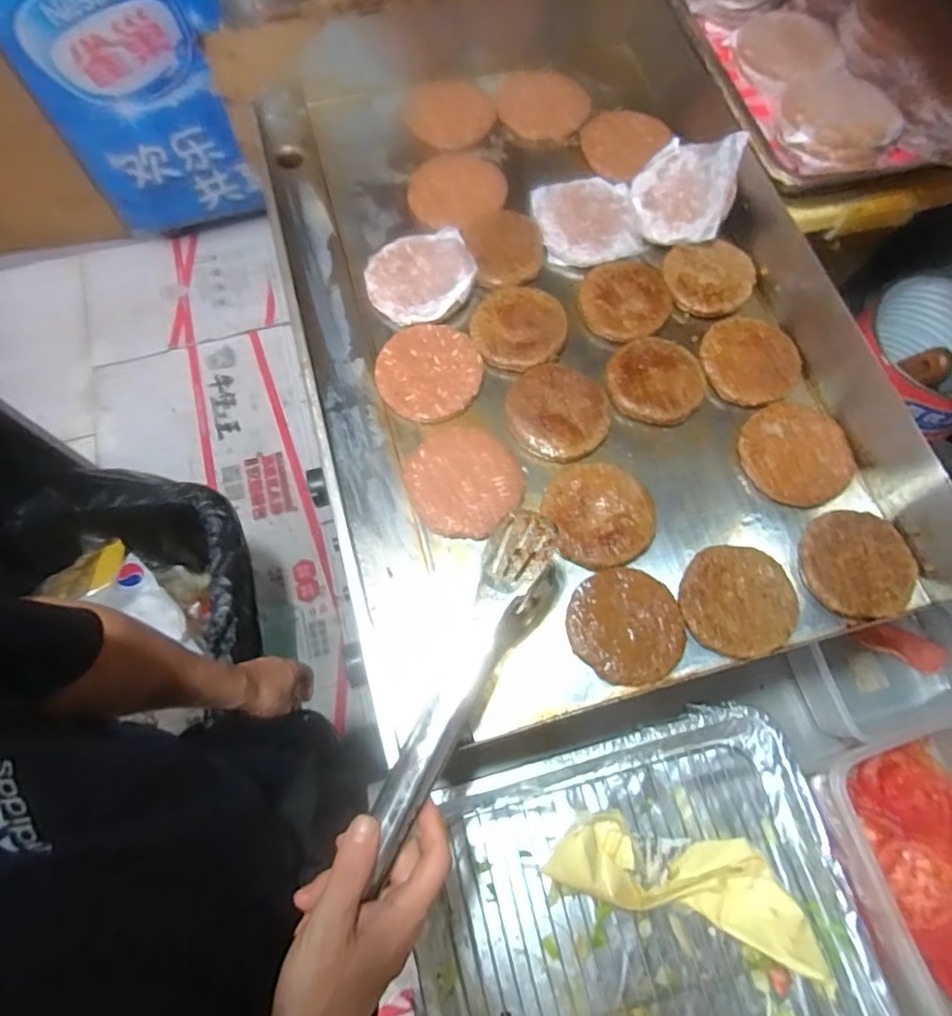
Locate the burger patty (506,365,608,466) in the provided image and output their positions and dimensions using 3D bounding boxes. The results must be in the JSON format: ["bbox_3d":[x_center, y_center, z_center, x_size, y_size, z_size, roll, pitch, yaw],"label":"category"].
[{"bbox_3d":[0.076,-0.090,0.569,0.091,0.013,0.093,0,71,0],"label":"burger patty"}]

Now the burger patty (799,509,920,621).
[{"bbox_3d":[0.327,0.048,0.521,0.088,0.012,0.092,1,71,0],"label":"burger patty"}]

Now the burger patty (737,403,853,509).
[{"bbox_3d":[0.295,-0.050,0.559,0.096,0.011,0.097,0,71,0],"label":"burger patty"}]

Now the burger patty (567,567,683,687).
[{"bbox_3d":[0.124,0.097,0.502,0.092,0.006,0.090,0,71,0],"label":"burger patty"}]

